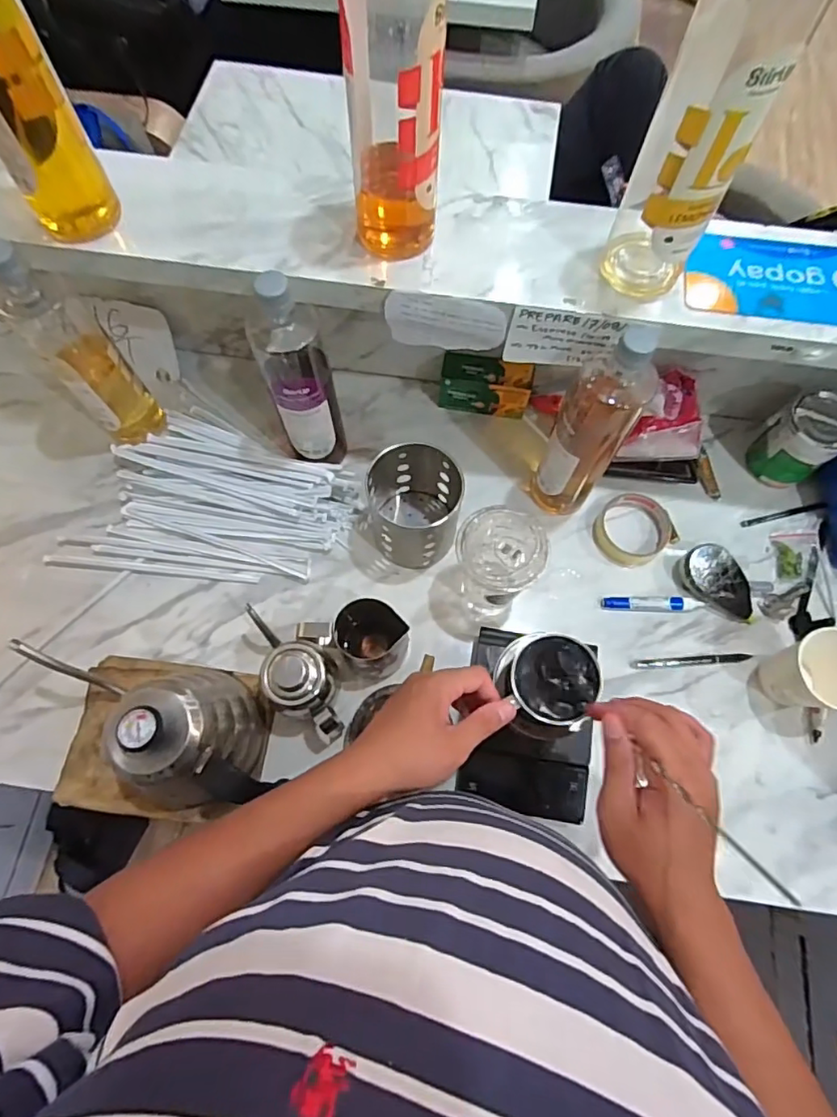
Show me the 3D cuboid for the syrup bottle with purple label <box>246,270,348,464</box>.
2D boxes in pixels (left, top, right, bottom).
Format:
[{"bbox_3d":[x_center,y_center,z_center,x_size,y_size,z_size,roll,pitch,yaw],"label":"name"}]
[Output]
[{"bbox_3d":[-0.125,-0.185,0.597,0.071,0.250,0.061,-15,72,-6],"label":"syrup bottle with purple label"}]

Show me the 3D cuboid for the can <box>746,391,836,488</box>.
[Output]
[{"bbox_3d":[0.455,-0.140,0.670,0.067,0.124,0.076,-39,76,-13],"label":"can"}]

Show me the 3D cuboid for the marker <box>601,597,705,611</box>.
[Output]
[{"bbox_3d":[0.274,0.053,0.657,0.115,0.017,0.016,1,70,0],"label":"marker"}]

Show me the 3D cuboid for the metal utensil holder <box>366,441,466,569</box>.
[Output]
[{"bbox_3d":[-0.003,-0.054,0.638,0.105,0.118,0.116,-15,72,-6],"label":"metal utensil holder"}]

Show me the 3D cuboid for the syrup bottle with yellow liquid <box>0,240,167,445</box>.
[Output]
[{"bbox_3d":[-0.370,-0.223,0.610,0.073,0.251,0.075,-39,76,-13],"label":"syrup bottle with yellow liquid"}]

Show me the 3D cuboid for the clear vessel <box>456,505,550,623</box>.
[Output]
[{"bbox_3d":[0.083,0.004,0.602,0.081,0.146,0.083,0,66,0],"label":"clear vessel"}]

